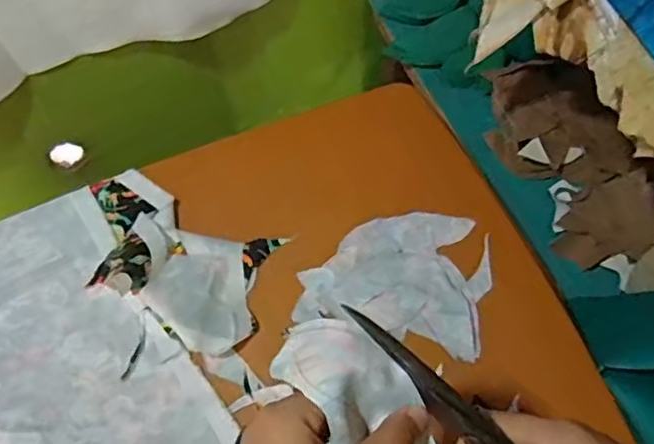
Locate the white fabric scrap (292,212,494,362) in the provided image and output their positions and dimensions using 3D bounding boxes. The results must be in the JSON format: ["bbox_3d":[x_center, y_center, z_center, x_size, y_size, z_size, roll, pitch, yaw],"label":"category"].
[{"bbox_3d":[0.066,0.052,0.596,0.173,0.013,0.145,7,66,6],"label":"white fabric scrap"}]

